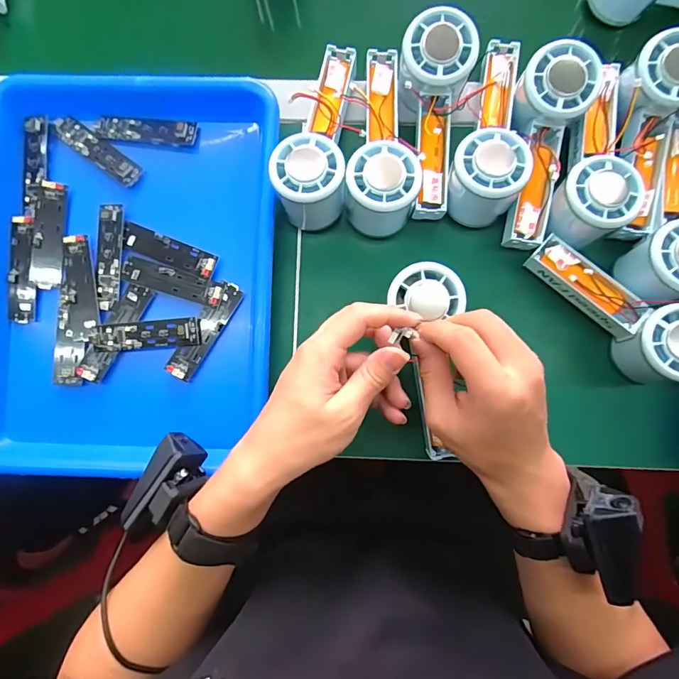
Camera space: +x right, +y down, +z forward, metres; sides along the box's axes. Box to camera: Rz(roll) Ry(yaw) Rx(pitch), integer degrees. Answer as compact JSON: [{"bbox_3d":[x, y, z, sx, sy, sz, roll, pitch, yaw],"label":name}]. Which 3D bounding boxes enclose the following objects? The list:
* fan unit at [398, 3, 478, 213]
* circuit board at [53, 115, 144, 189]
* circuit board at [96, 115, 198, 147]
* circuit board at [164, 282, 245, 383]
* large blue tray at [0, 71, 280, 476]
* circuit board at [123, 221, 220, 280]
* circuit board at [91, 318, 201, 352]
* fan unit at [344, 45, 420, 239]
[{"bbox_3d":[0.076,-0.180,0.359,0.059,0.054,0.155,2,99,2],"label":"fan unit"},{"bbox_3d":[-0.218,-0.170,0.389,0.092,0.012,0.022,37,87,4],"label":"circuit board"},{"bbox_3d":[-0.174,-0.189,0.389,0.090,0.012,0.022,8,85,2],"label":"circuit board"},{"bbox_3d":[-0.116,-0.008,0.376,0.024,0.006,0.091,31,84,-5],"label":"circuit board"},{"bbox_3d":[-0.181,-0.058,0.374,0.252,0.032,0.338,2,85,2],"label":"large blue tray"},{"bbox_3d":[-0.149,-0.077,0.380,0.088,0.010,0.022,21,85,3],"label":"circuit board"},{"bbox_3d":[-0.166,-0.004,0.371,0.092,0.010,0.024,-3,84,1],"label":"circuit board"},{"bbox_3d":[0.040,-0.168,0.373,0.060,0.078,0.154,9,85,2],"label":"fan unit"}]

